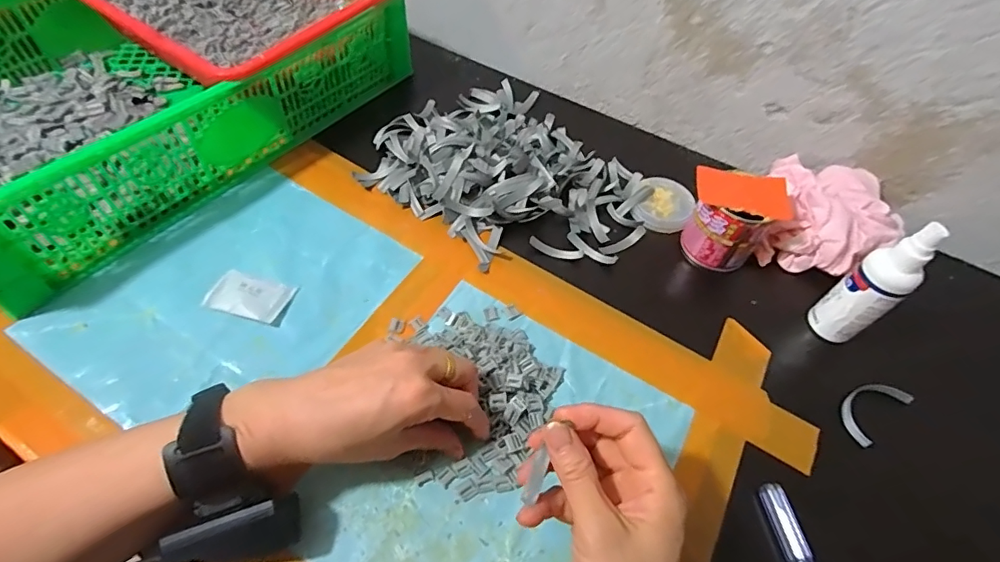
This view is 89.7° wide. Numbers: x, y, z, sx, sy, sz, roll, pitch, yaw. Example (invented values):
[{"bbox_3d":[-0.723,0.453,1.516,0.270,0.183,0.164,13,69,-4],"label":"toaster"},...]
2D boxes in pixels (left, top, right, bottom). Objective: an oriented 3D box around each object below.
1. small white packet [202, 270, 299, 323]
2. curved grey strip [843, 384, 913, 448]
[{"bbox_3d":[-0.208,0.013,0.417,0.063,0.007,0.038,17,54,7],"label":"small white packet"},{"bbox_3d":[0.298,0.102,0.404,0.063,0.014,0.032,-34,63,-11],"label":"curved grey strip"}]

